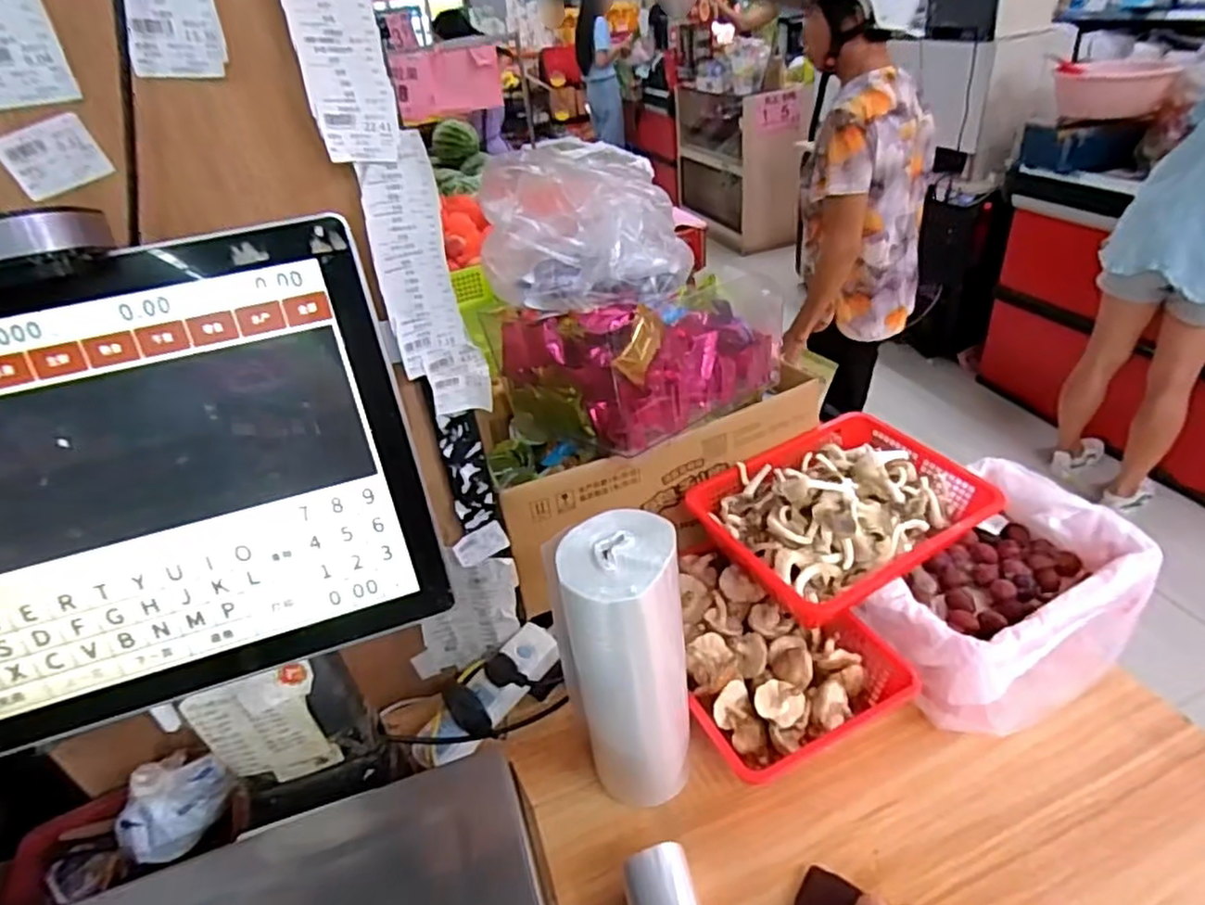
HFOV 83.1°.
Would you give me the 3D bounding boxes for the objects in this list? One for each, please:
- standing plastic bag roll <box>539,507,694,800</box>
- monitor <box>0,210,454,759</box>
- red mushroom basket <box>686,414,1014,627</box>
[{"bbox_3d":[0.022,0.201,0.636,0.110,0.291,0.099,-6,35,1],"label":"standing plastic bag roll"},{"bbox_3d":[-0.295,0.024,0.414,0.346,0.298,0.086,-16,21,-13],"label":"monitor"},{"bbox_3d":[0.274,0.058,0.803,0.309,0.076,0.226,-22,37,-20],"label":"red mushroom basket"}]

